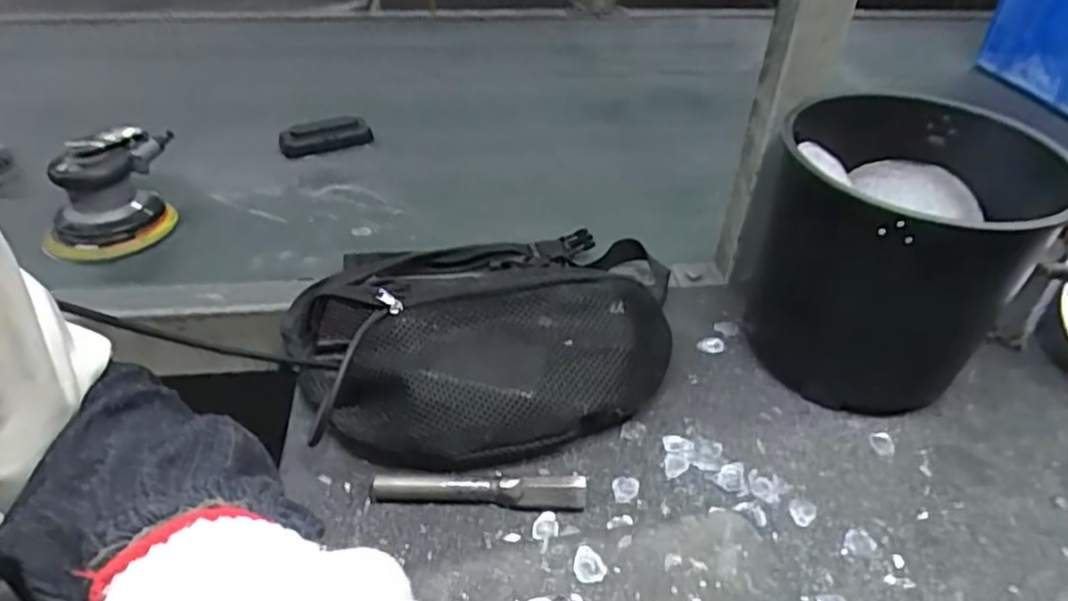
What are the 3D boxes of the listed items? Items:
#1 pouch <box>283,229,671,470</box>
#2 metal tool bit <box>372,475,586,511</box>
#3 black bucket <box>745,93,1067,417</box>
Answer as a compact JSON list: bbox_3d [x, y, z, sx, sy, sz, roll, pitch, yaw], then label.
[{"bbox_3d":[-0.019,0.002,0.528,0.328,0.075,0.238,-12,41,-17],"label":"pouch"},{"bbox_3d":[-0.036,0.122,0.436,0.136,0.021,0.014,4,38,2],"label":"metal tool bit"},{"bbox_3d":[0.264,-0.031,0.512,0.179,0.173,0.195,7,39,6],"label":"black bucket"}]

